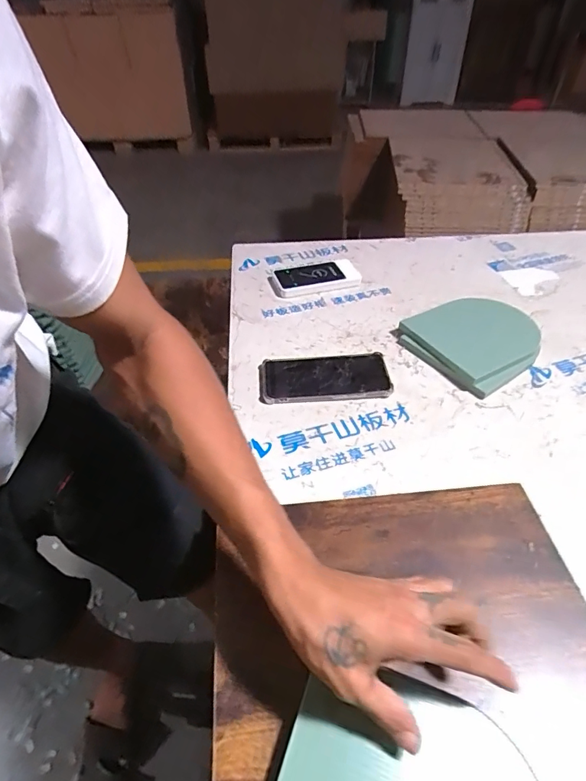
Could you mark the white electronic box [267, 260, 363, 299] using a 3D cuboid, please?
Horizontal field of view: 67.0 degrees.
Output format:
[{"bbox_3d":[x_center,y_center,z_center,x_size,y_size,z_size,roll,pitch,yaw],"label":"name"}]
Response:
[{"bbox_3d":[0.037,-0.194,0.766,0.149,0.026,0.087,-13,46,-11],"label":"white electronic box"}]

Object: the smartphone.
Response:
[{"bbox_3d":[0.041,-0.016,0.585,0.168,0.016,0.075,-2,45,0],"label":"smartphone"}]

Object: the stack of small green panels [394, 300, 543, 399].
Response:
[{"bbox_3d":[0.259,-0.080,0.640,0.178,0.032,0.169,-29,51,-25],"label":"stack of small green panels"}]

